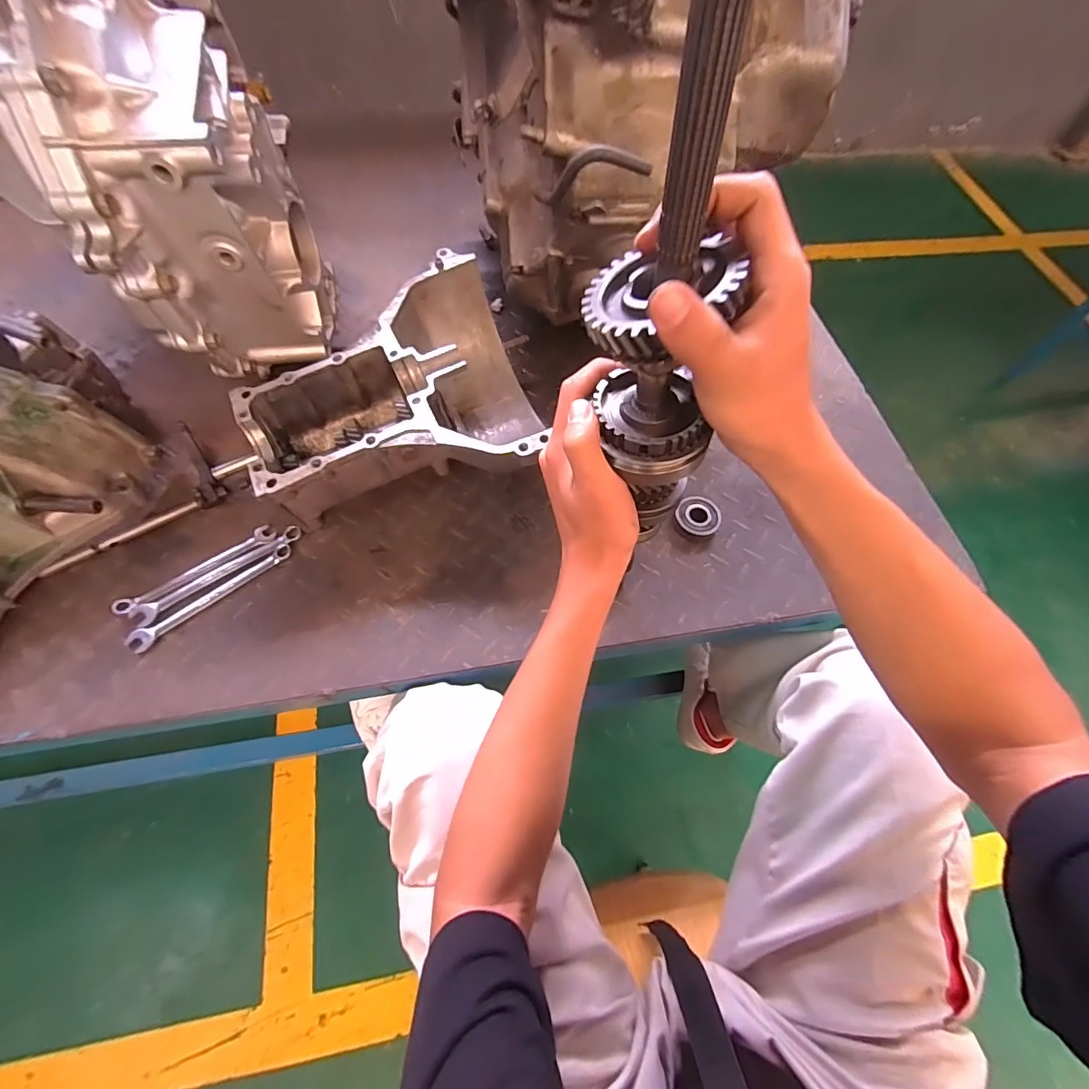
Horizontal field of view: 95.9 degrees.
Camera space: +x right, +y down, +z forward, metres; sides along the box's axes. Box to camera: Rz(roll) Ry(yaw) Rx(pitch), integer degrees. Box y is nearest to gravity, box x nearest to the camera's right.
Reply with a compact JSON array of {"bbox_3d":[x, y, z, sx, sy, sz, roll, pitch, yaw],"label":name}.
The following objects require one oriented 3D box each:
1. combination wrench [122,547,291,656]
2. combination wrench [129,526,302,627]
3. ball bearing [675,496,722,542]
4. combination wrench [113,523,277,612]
[{"bbox_3d":[-0.329,0.051,0.490,0.160,0.004,0.022,-36,70,-19],"label":"combination wrench"},{"bbox_3d":[-0.330,0.029,0.502,0.166,0.007,0.020,-34,70,-19],"label":"combination wrench"},{"bbox_3d":[0.173,-0.030,0.556,0.051,0.017,0.048,1,63,-3],"label":"ball bearing"},{"bbox_3d":[-0.354,0.023,0.501,0.152,0.007,0.022,-31,69,-18],"label":"combination wrench"}]

